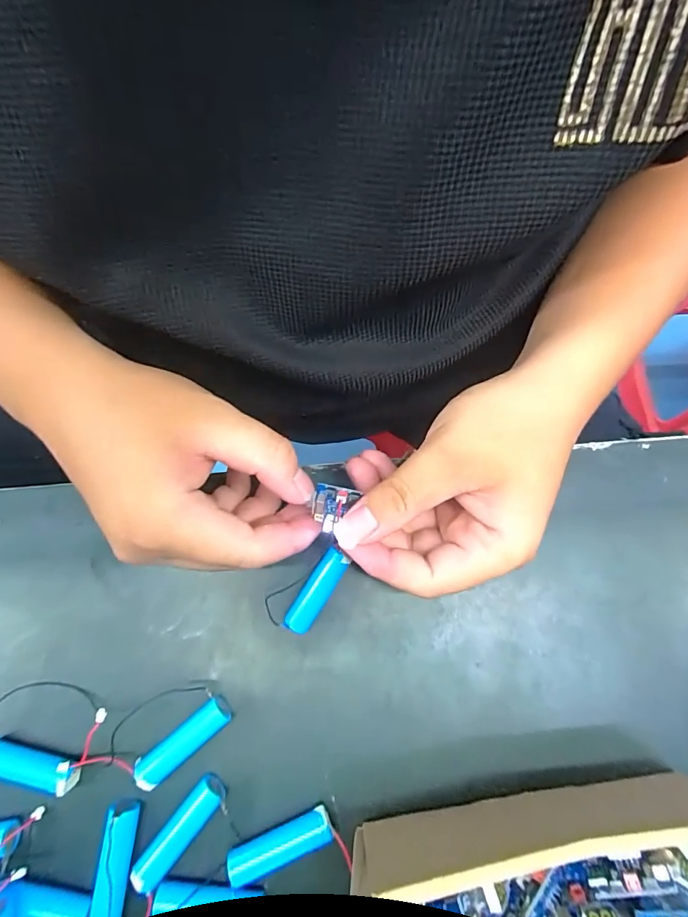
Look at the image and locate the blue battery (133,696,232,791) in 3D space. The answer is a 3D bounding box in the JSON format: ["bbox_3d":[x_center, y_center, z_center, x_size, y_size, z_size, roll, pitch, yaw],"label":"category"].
[{"bbox_3d":[-0.080,0.143,0.227,0.052,0.011,0.015,-37,76,-11],"label":"blue battery"}]

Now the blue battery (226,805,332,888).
[{"bbox_3d":[-0.030,0.185,0.214,0.049,0.014,0.014,-20,73,-6],"label":"blue battery"}]

